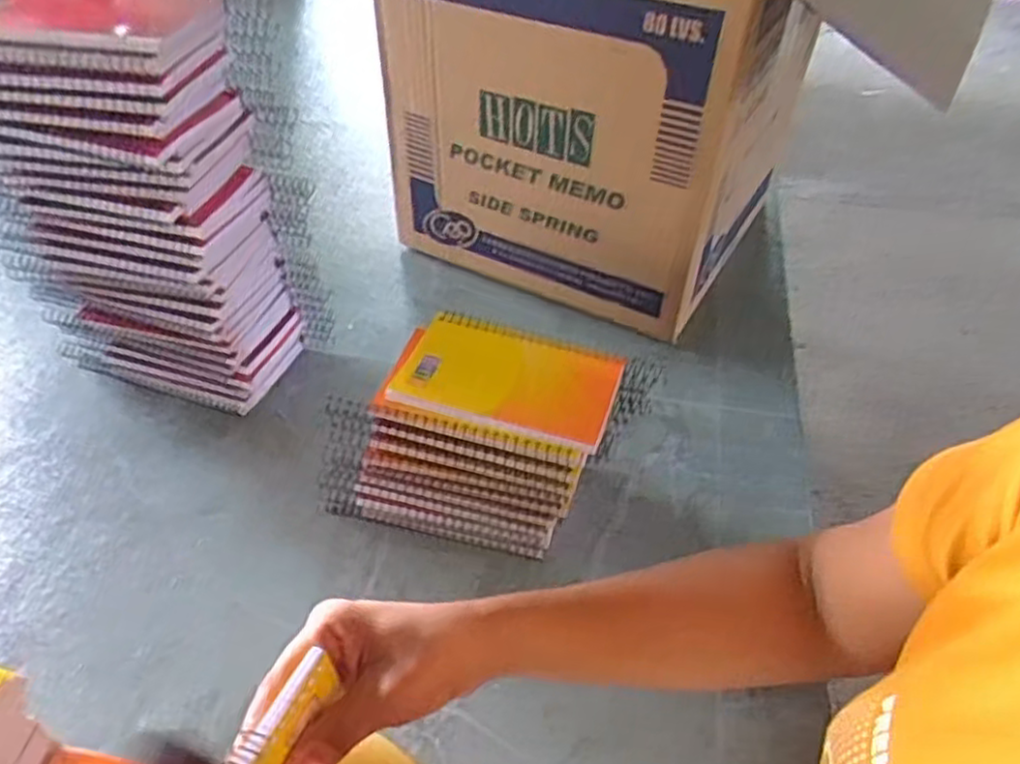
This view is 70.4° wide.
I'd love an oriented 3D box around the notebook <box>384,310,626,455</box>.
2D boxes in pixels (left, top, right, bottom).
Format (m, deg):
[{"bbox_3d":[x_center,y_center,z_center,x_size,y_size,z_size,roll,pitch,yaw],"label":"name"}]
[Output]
[{"bbox_3d":[0.000,-0.003,0.444,0.128,0.006,0.082,16,46,13],"label":"notebook"}]

